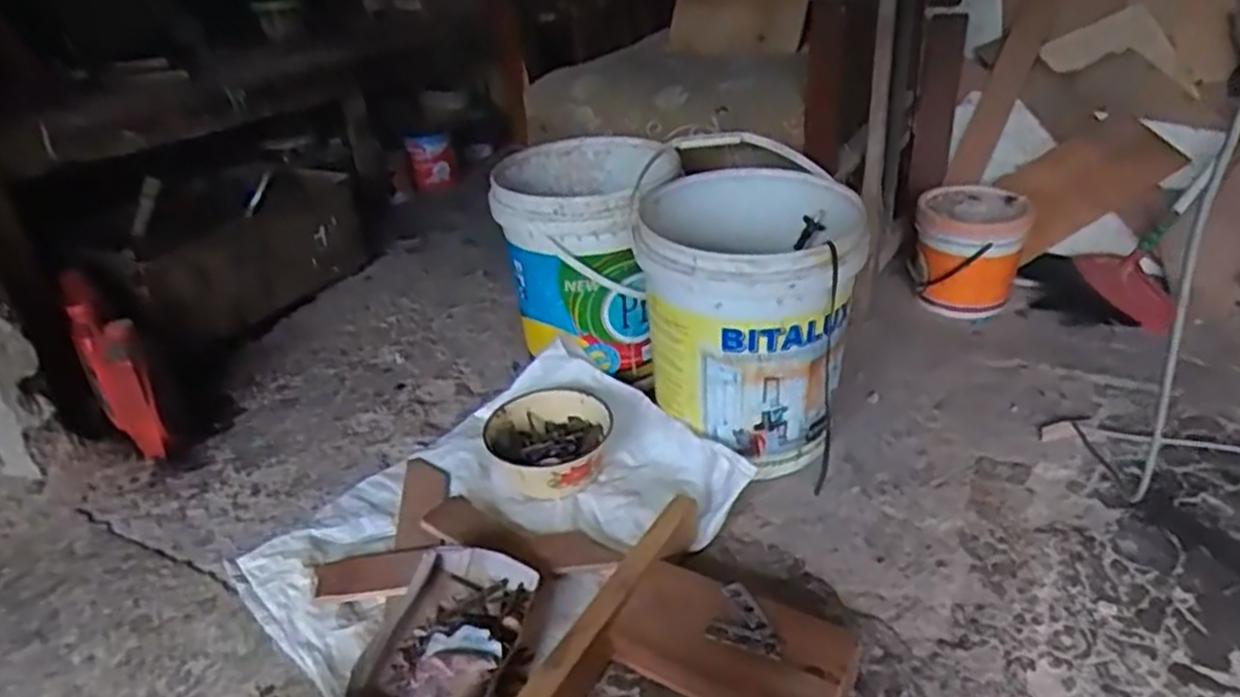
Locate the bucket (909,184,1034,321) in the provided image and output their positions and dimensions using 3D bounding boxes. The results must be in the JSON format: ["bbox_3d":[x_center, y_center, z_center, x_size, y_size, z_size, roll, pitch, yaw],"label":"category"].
[{"bbox_3d":[0.655,-0.180,1.479,0.190,0.200,0.179,8,34,21],"label":"bucket"}]

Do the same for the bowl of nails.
[{"bbox_3d":[-0.100,0.137,1.144,0.182,0.071,0.181,-4,32,3],"label":"bowl of nails"}]

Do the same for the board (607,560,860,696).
[{"bbox_3d":[0.124,0.330,0.851,0.249,0.072,0.128,13,36,28],"label":"board"}]

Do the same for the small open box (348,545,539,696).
[{"bbox_3d":[-0.196,0.329,0.879,0.166,0.047,0.237,2,32,13],"label":"small open box"}]

